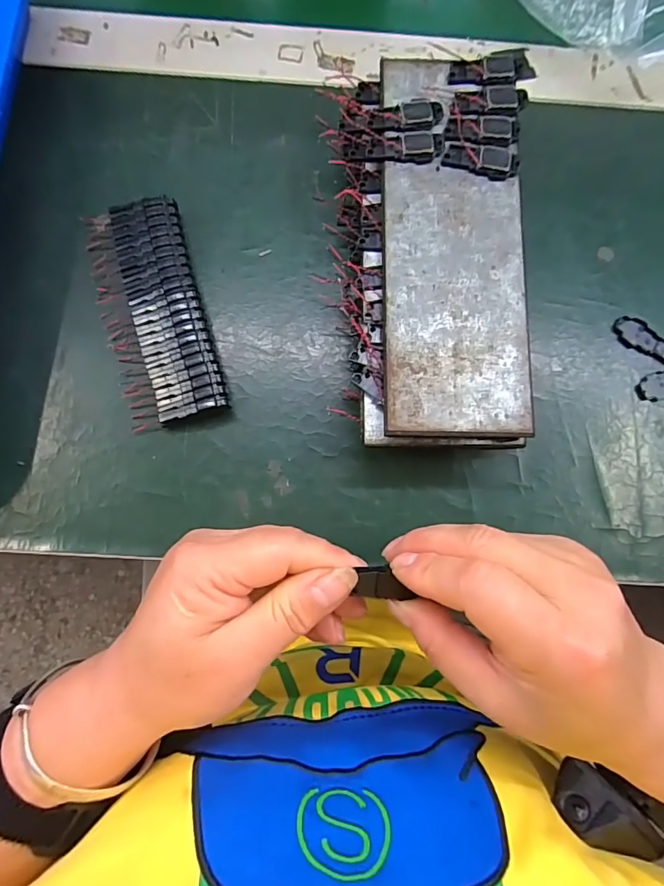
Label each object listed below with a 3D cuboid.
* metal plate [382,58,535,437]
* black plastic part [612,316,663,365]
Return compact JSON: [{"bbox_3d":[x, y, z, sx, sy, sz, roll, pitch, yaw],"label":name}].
[{"bbox_3d":[0.061,-0.101,0.238,0.070,0.004,0.196,1,82,-2],"label":"metal plate"},{"bbox_3d":[0.186,-0.061,0.283,0.039,0.004,0.017,28,82,2],"label":"black plastic part"}]

